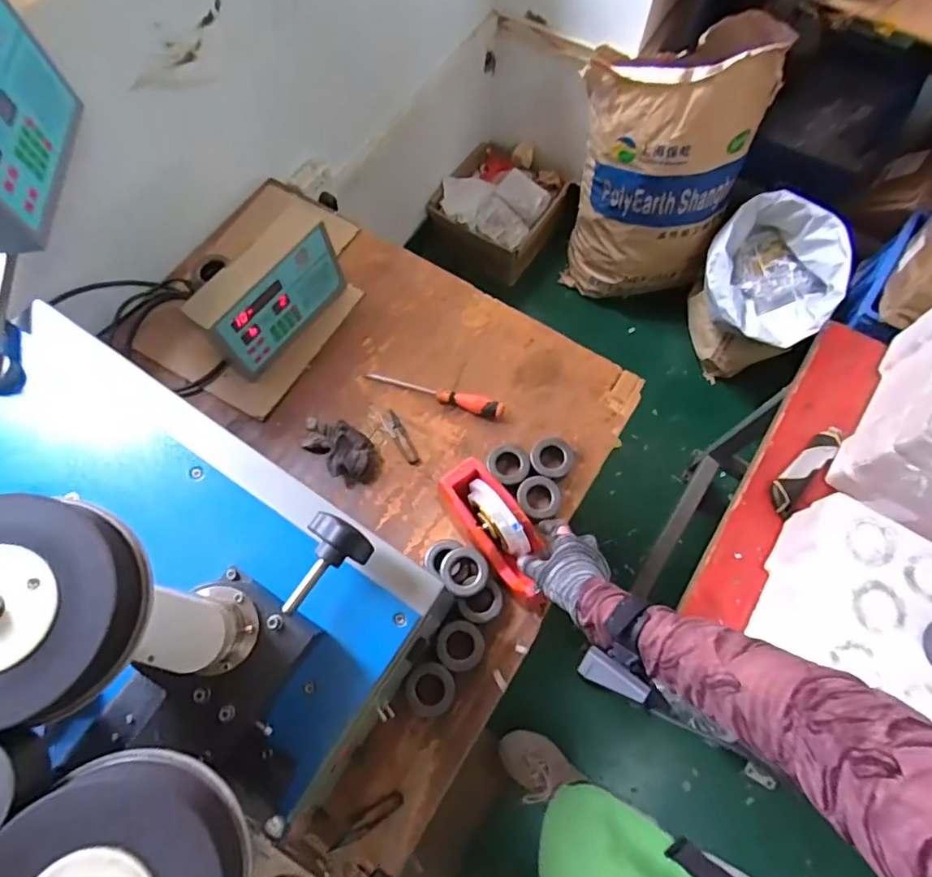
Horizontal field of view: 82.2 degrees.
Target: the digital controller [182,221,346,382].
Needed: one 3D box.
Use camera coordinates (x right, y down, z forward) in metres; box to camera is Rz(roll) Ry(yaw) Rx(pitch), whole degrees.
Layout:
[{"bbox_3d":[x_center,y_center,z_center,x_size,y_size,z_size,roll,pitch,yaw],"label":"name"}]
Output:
[{"bbox_3d":[-0.285,-0.210,0.800,0.069,0.165,0.227,41,74,14],"label":"digital controller"}]

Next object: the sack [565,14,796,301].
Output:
[{"bbox_3d":[0.474,-0.672,1.372,0.392,0.622,0.284,7,69,3],"label":"sack"}]

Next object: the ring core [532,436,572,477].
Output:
[{"bbox_3d":[0.125,0.031,0.780,0.059,0.035,0.063,0,69,0],"label":"ring core"}]

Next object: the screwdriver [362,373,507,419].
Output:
[{"bbox_3d":[-0.049,-0.075,0.826,0.224,0.031,0.027,21,70,8],"label":"screwdriver"}]

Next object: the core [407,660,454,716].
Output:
[{"bbox_3d":[-0.044,0.315,0.672,0.059,0.023,0.062,0,69,0],"label":"core"}]

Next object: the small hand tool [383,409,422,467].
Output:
[{"bbox_3d":[-0.099,-0.001,0.817,0.025,0.010,0.092,-31,72,-11],"label":"small hand tool"}]

